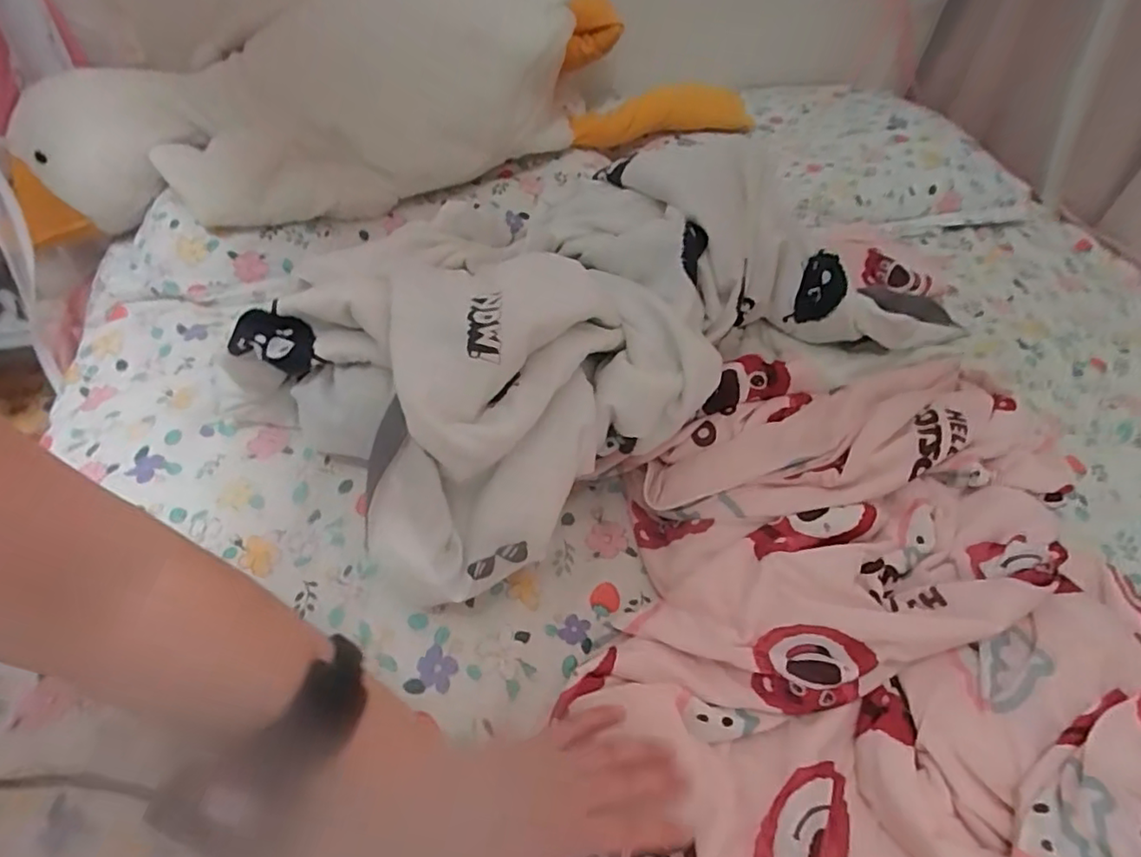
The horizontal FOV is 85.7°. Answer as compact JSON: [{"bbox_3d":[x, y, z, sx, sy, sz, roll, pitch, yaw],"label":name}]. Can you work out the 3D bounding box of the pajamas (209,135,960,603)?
[{"bbox_3d":[0.035,-0.103,0.613,0.638,0.178,0.333,-26,54,-25],"label":"pajamas"}]

